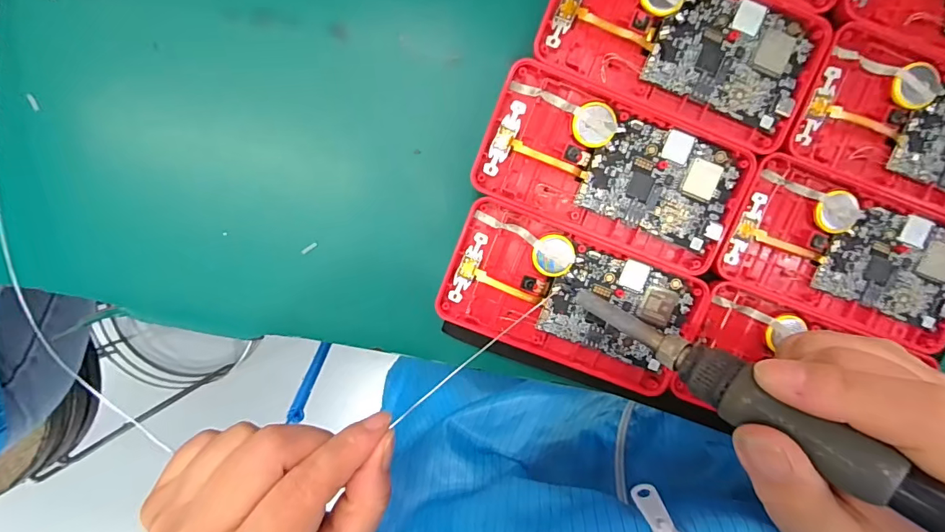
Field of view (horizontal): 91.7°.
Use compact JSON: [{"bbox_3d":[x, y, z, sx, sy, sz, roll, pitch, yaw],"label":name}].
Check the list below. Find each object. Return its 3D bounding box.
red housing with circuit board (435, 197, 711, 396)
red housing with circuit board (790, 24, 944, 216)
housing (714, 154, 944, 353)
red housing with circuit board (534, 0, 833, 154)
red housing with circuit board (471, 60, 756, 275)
[{"bbox_3d":[0.047,0.016,0.222,0.120,0.010,0.062,21,95,-1],"label":"red housing with circuit board"},{"bbox_3d":[0.210,-0.061,0.211,0.116,0.010,0.064,18,95,-1],"label":"red housing with circuit board"},{"bbox_3d":[0.182,-0.006,0.218,0.119,0.009,0.061,20,95,-1],"label":"housing"},{"bbox_3d":[0.093,-0.101,0.202,0.120,0.009,0.063,22,95,-1],"label":"red housing with circuit board"},{"bbox_3d":[0.064,-0.044,0.211,0.120,0.009,0.062,21,95,-1],"label":"red housing with circuit board"}]

